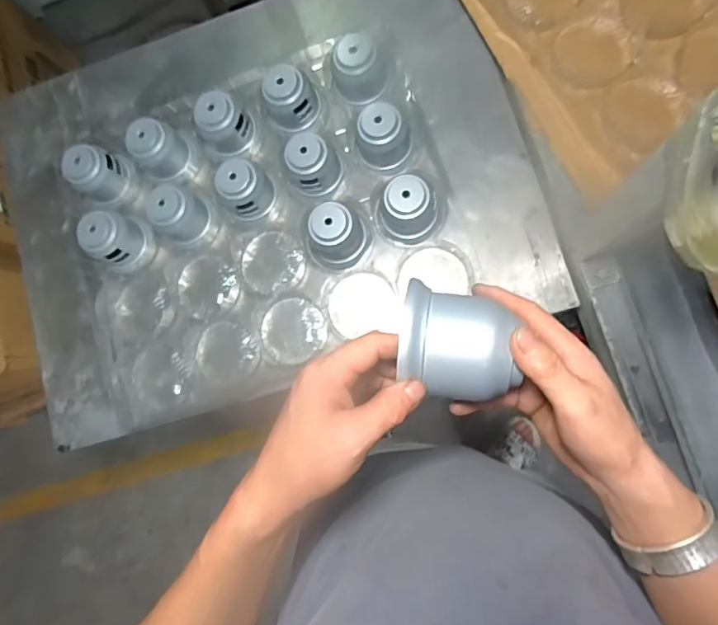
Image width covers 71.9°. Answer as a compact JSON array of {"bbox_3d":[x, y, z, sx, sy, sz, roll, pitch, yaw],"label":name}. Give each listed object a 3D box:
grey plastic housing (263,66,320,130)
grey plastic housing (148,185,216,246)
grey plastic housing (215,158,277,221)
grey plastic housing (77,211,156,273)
[{"bbox_3d":[-0.097,-0.306,0.717,0.069,0.089,0.074,36,90,10],"label":"grey plastic housing"},{"bbox_3d":[-0.252,-0.139,0.714,0.062,0.091,0.062,-1,84,8],"label":"grey plastic housing"},{"bbox_3d":[-0.162,-0.174,0.715,0.069,0.083,0.074,32,90,10],"label":"grey plastic housing"},{"bbox_3d":[-0.355,-0.105,0.730,0.070,0.089,0.085,22,88,10],"label":"grey plastic housing"}]

